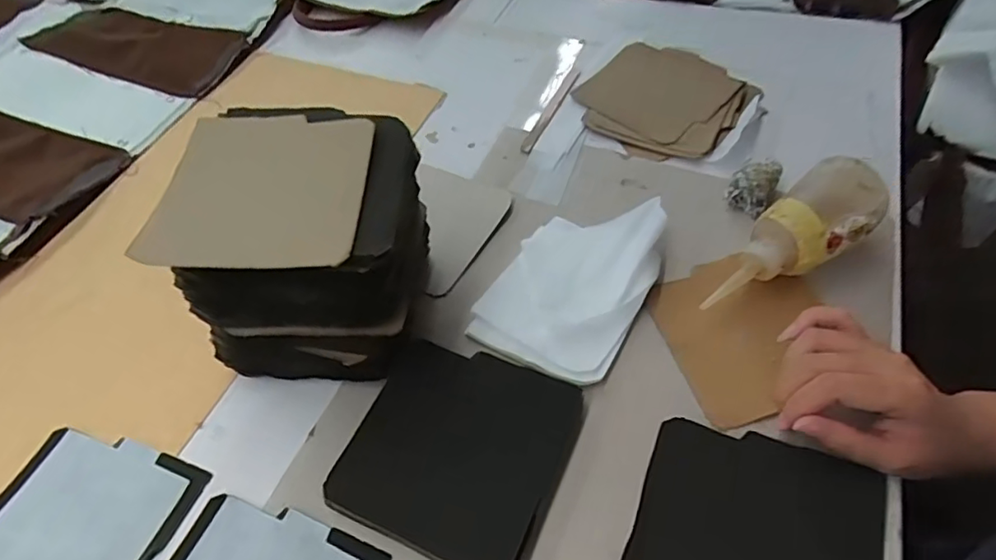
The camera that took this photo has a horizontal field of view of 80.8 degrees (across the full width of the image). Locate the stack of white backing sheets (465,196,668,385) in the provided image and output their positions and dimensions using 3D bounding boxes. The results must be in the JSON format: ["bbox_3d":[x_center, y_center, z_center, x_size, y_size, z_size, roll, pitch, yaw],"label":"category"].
[{"bbox_3d":[0.062,-0.004,0.465,0.110,0.031,0.164,26,57,18],"label":"stack of white backing sheets"}]

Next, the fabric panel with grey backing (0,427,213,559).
[{"bbox_3d":[-0.279,0.165,0.375,0.128,0.004,0.132,16,55,12],"label":"fabric panel with grey backing"}]

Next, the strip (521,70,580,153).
[{"bbox_3d":[0.055,-0.178,0.612,0.012,0.007,0.149,20,56,14],"label":"strip"}]

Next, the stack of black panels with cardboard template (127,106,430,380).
[{"bbox_3d":[-0.132,-0.023,0.421,0.145,0.143,0.143,3,53,2],"label":"stack of black panels with cardboard template"}]

